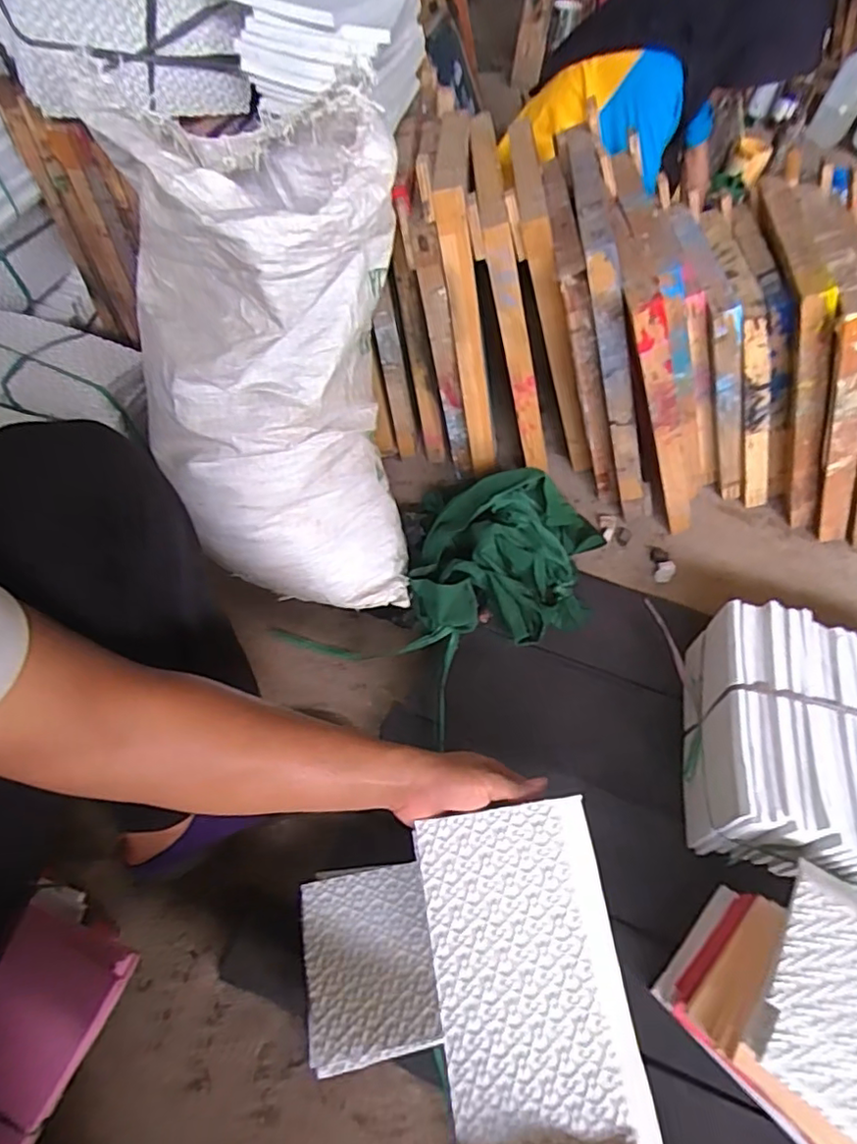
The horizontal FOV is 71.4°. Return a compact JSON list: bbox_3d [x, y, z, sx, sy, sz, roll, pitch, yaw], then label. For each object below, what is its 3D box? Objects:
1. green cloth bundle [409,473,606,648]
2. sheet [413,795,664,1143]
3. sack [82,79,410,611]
[{"bbox_3d":[0.133,-0.017,0.927,0.312,0.134,0.240,3,55,-3],"label":"green cloth bundle"},{"bbox_3d":[0.081,0.336,0.475,0.148,0.007,0.271,-12,67,5],"label":"sheet"},{"bbox_3d":[-0.184,-0.222,0.762,0.295,0.596,0.293,-9,36,-8],"label":"sack"}]

